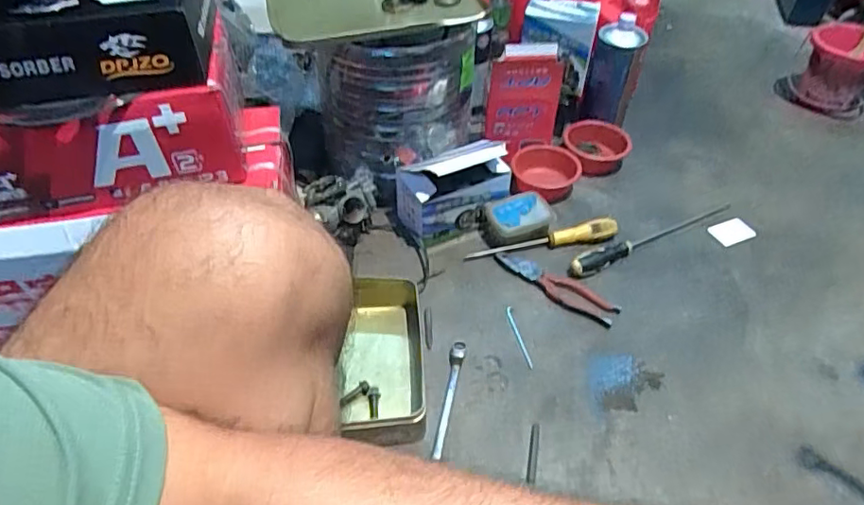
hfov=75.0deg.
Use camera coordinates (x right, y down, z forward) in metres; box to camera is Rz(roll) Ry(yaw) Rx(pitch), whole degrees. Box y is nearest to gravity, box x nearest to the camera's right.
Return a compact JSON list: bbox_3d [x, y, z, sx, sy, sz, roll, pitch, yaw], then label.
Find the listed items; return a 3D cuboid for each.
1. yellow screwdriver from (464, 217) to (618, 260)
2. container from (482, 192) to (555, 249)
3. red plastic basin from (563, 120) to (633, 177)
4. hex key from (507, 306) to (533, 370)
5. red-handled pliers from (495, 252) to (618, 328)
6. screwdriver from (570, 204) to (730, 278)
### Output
[{"bbox_3d":[0.178,-0.018,0.893,0.245,0.028,0.030,-11,48,-12],"label":"yellow screwdriver"},{"bbox_3d":[0.139,-0.053,0.905,0.112,0.043,0.075,-10,48,-11],"label":"container"},{"bbox_3d":[0.304,-0.194,1.043,0.120,0.046,0.118,8,47,5],"label":"red plastic basin"},{"bbox_3d":[0.121,0.116,0.785,0.011,0.005,0.102,-8,47,-9],"label":"hex key"},{"bbox_3d":[0.186,0.047,0.841,0.191,0.014,0.042,31,53,24],"label":"red-handled pliers"},{"bbox_3d":[0.361,-0.032,0.917,0.343,0.025,0.033,-23,52,-22],"label":"screwdriver"}]

